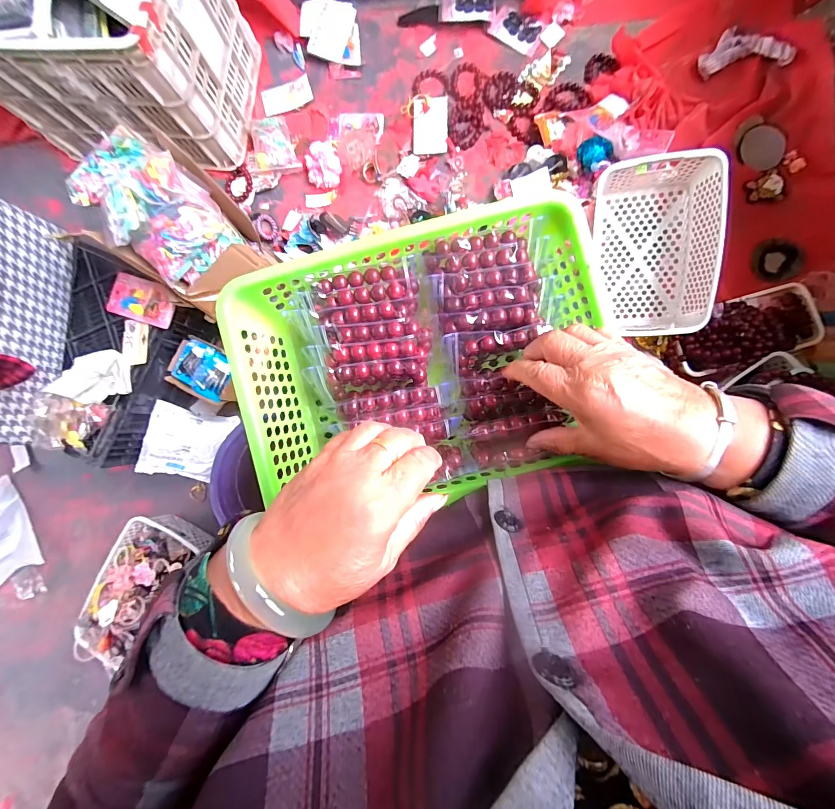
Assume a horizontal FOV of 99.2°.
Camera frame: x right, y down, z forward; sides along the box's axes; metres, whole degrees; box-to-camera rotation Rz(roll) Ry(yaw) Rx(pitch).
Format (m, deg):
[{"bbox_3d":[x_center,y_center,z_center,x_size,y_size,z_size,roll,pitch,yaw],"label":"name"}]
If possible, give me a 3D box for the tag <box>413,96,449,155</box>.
[{"bbox_3d":[0.032,-0.662,0.842,0.081,0.006,0.137,-1,88,4],"label":"tag"}]

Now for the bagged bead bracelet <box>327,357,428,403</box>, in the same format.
[{"bbox_3d":[-0.036,-0.024,0.341,0.091,0.059,0.026,-10,86,5],"label":"bagged bead bracelet"}]

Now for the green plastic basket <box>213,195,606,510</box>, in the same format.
[{"bbox_3d":[0.007,-0.035,0.328,0.315,0.081,0.235,-15,86,5],"label":"green plastic basket"}]

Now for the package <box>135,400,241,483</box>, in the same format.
[{"bbox_3d":[-0.516,0.087,0.796,0.024,0.156,0.155,19,89,48],"label":"package"}]

